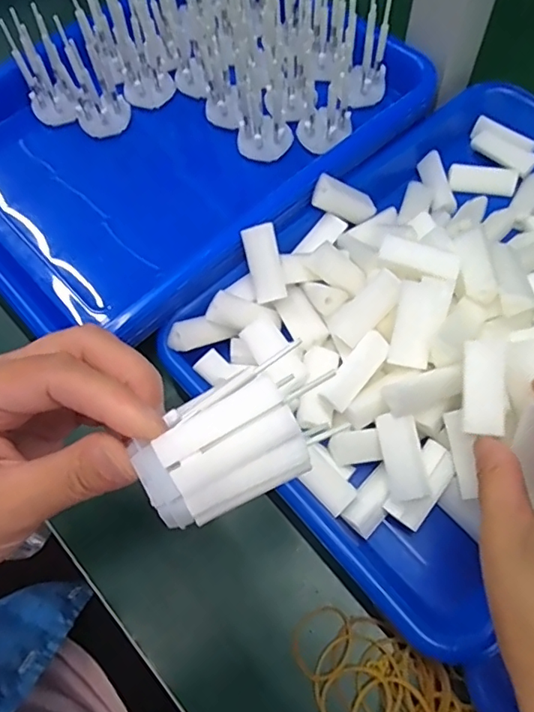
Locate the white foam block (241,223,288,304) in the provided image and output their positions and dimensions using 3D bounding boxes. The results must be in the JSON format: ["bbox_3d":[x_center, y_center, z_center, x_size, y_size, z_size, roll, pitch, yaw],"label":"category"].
[{"bbox_3d":[-0.001,-0.055,0.326,0.019,0.010,0.045,-13,100,-3],"label":"white foam block"}]

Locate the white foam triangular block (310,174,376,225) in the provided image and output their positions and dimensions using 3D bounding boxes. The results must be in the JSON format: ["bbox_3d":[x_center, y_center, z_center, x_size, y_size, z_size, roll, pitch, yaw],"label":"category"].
[{"bbox_3d":[0.052,-0.101,0.357,0.047,0.018,0.015,13,60,-31],"label":"white foam triangular block"}]

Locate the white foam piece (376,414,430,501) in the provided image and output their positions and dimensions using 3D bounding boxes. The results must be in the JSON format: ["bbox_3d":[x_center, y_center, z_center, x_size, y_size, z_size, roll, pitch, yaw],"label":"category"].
[{"bbox_3d":[0.072,0.053,0.285,0.021,0.010,0.045,-12,84,-3],"label":"white foam piece"}]

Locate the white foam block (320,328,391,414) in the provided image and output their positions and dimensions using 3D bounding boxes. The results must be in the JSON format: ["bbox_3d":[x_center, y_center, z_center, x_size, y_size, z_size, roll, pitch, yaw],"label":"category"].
[{"bbox_3d":[0.048,0.009,0.288,0.016,0.013,0.045,37,72,18],"label":"white foam block"}]

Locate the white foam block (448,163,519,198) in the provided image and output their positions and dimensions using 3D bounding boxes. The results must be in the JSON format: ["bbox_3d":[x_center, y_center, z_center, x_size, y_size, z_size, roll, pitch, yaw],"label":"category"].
[{"bbox_3d":[0.153,-0.125,0.384,0.046,0.012,0.020,12,108,11],"label":"white foam block"}]

